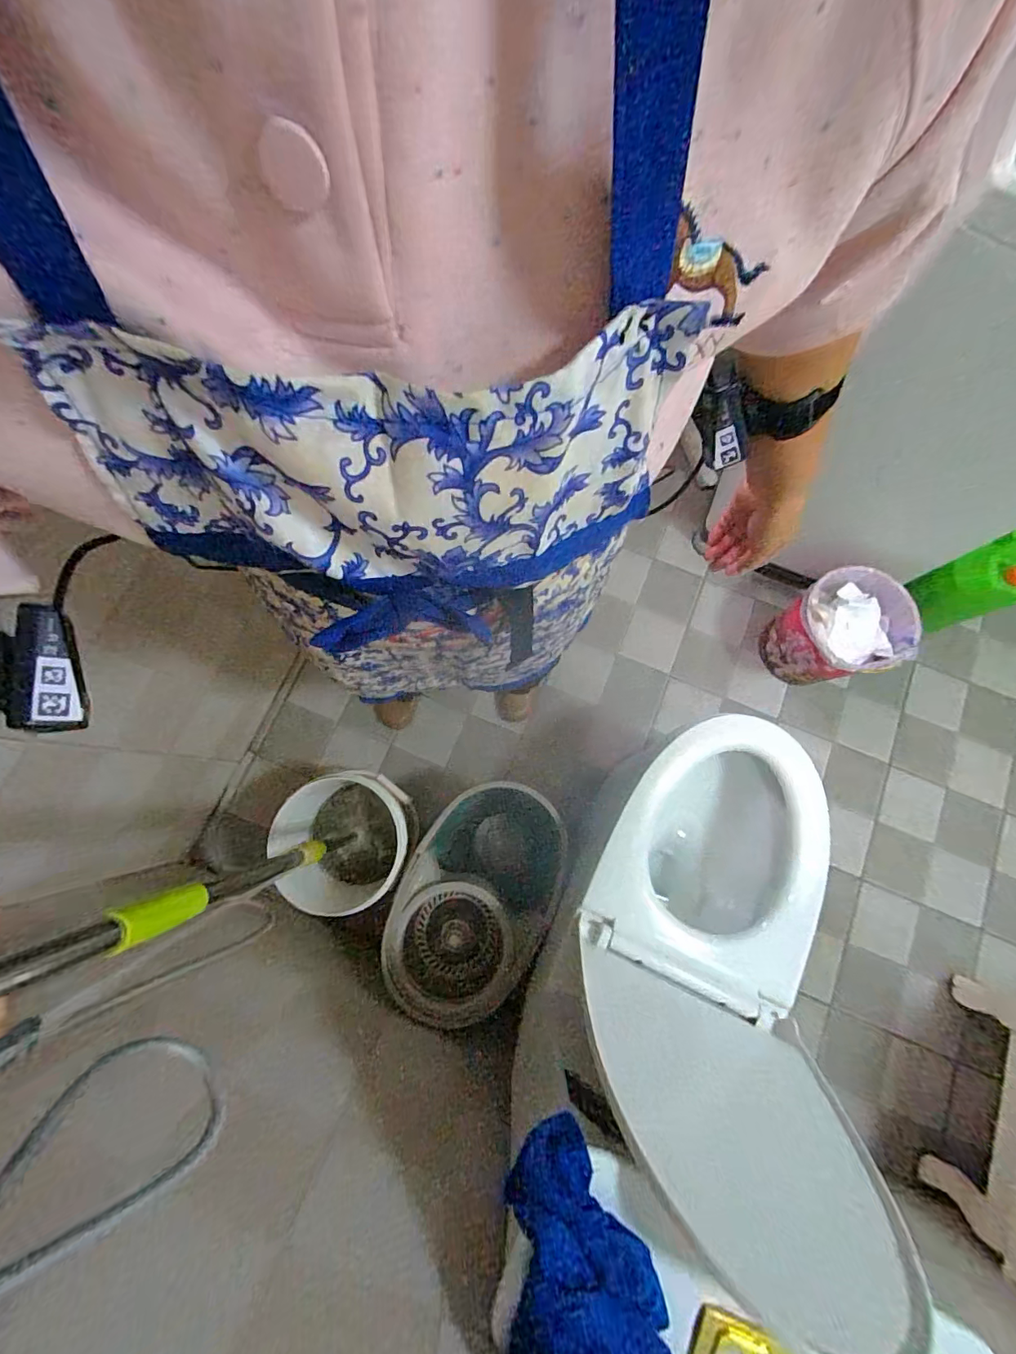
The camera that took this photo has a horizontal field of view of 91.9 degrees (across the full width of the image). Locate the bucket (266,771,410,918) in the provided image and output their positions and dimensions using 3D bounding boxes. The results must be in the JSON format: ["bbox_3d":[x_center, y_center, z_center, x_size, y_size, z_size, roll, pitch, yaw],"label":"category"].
[{"bbox_3d":[-0.334,0.341,1.061,0.260,0.208,0.248,0,77,-2],"label":"bucket"}]

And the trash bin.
[{"bbox_3d":[0.795,-0.113,1.209,0.235,0.237,0.245,0,77,-2],"label":"trash bin"}]

